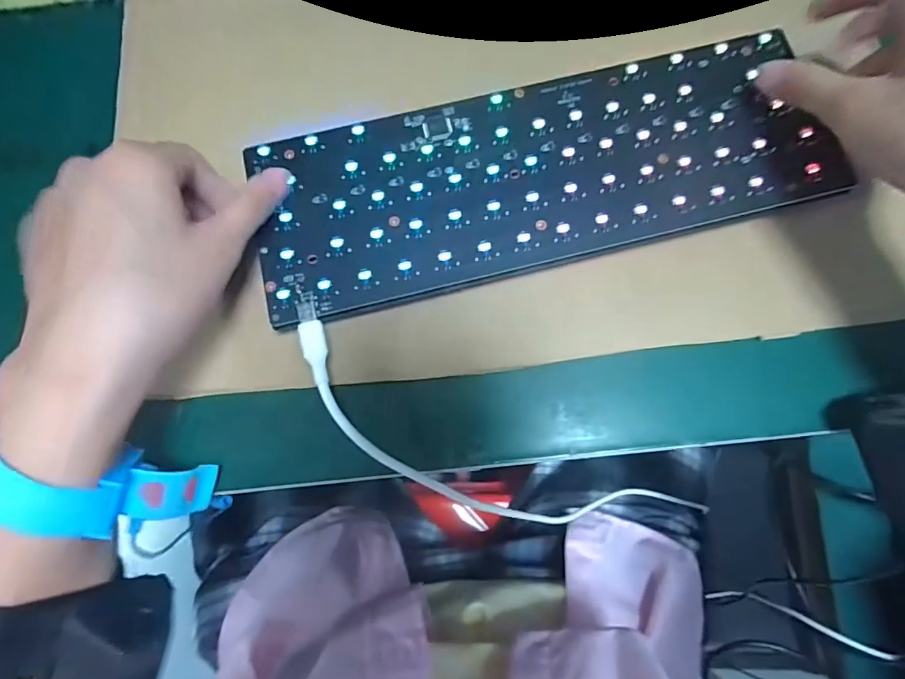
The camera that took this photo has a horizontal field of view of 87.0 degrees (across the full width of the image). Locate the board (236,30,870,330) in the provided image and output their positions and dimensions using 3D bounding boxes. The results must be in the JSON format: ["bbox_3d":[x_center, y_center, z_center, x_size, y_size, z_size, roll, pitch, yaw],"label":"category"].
[{"bbox_3d":[0.042,-0.081,0.233,0.270,0.006,0.095,-14,77,-2],"label":"board"}]

